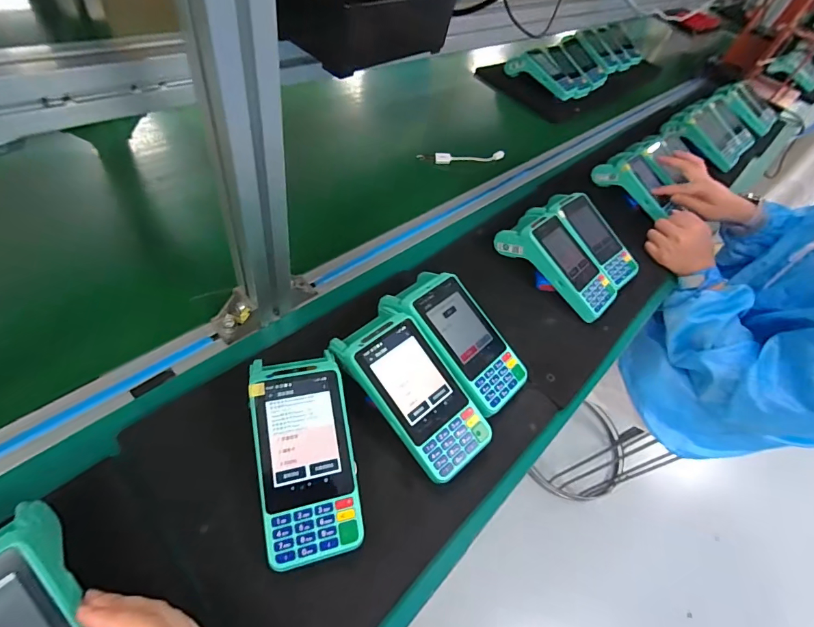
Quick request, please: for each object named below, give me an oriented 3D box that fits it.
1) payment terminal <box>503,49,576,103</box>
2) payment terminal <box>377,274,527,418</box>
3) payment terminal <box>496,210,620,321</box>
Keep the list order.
[{"bbox_3d":[0.334,-0.585,0.958,0.182,0.059,0.091,32,50,5],"label":"payment terminal"},{"bbox_3d":[0.053,0.027,0.427,0.167,0.064,0.088,41,54,19],"label":"payment terminal"},{"bbox_3d":[0.211,-0.074,0.542,0.087,0.069,0.174,-31,64,-32],"label":"payment terminal"}]

